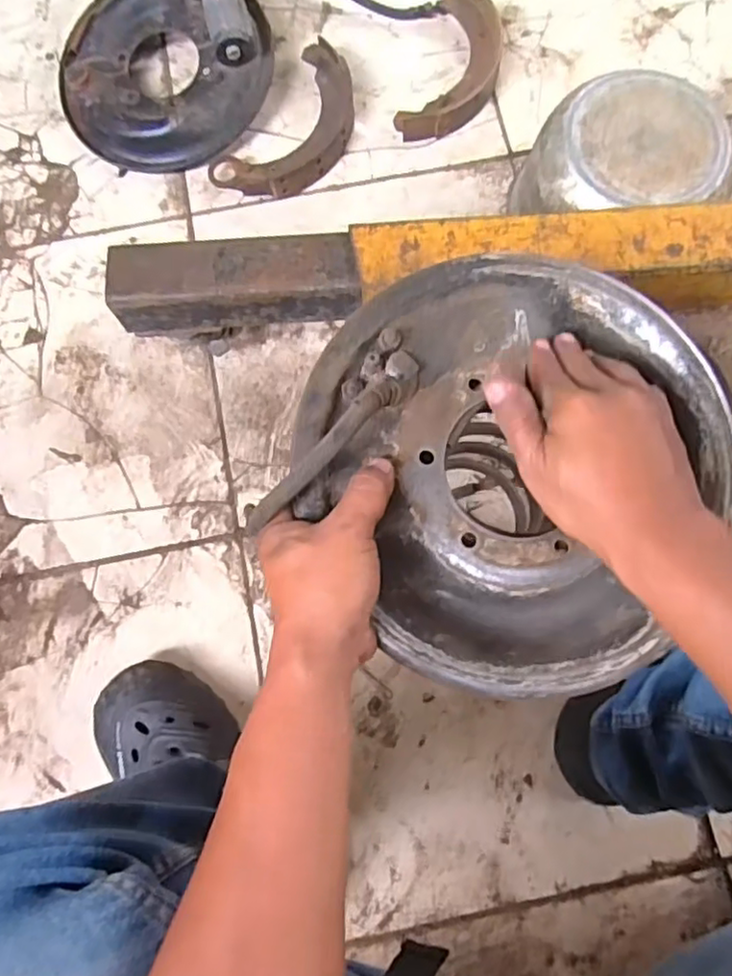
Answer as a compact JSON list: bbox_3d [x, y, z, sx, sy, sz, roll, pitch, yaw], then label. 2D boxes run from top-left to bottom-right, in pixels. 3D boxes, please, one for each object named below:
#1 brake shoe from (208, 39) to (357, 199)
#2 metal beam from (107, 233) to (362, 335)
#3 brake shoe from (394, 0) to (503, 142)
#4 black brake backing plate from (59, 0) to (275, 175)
[{"bbox_3d":[-0.084,-0.439,0.805,0.118,0.031,0.223,36,82,7],"label":"brake shoe"},{"bbox_3d":[-0.123,-0.194,0.631,0.233,0.067,0.070,-2,77,0],"label":"metal beam"},{"bbox_3d":[0.117,-0.528,0.819,0.098,0.030,0.218,19,80,5],"label":"brake shoe"},{"bbox_3d":[-0.247,-0.516,0.797,0.266,0.083,0.239,-17,79,-2],"label":"black brake backing plate"}]

